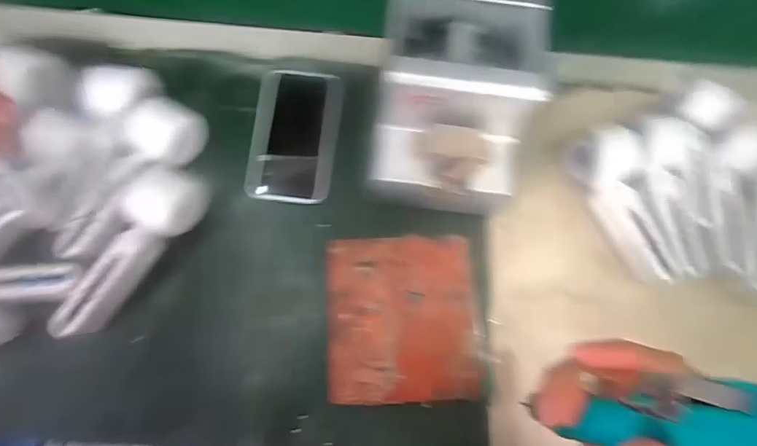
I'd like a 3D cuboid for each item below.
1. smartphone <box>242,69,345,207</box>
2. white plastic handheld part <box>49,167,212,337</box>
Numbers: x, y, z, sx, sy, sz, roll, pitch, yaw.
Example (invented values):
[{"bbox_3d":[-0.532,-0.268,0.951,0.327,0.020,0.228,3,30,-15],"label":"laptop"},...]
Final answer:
[{"bbox_3d":[-0.089,-0.094,0.451,0.089,0.007,0.144,6,79,-5],"label":"smartphone"},{"bbox_3d":[-0.229,0.023,0.391,0.056,0.039,0.172,29,76,6],"label":"white plastic handheld part"}]

